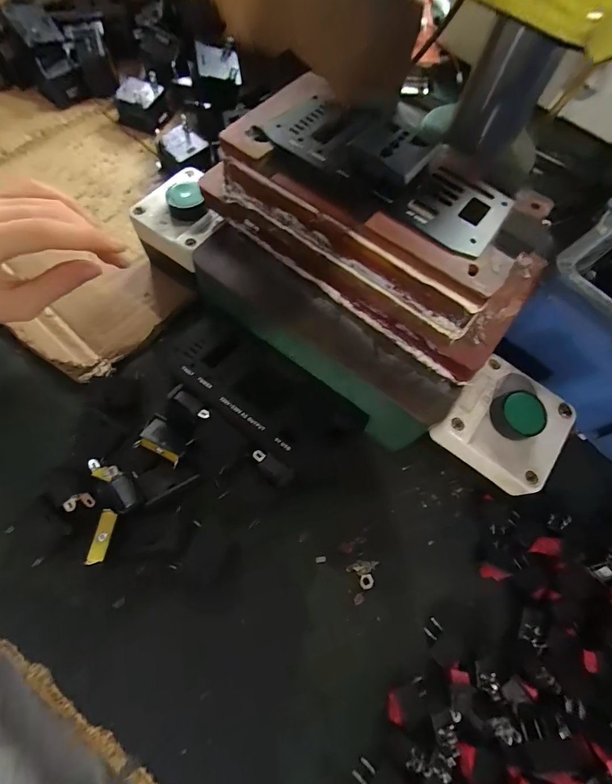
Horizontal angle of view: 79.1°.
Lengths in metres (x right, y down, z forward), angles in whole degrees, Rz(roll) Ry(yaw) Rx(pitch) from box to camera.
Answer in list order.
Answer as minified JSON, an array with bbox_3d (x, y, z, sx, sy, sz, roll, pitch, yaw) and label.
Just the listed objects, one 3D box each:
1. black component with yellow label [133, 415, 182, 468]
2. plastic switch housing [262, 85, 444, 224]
[{"bbox_3d":[-0.093,0.033,0.245,0.029,0.014,0.024,31,71,10],"label":"black component with yellow label"},{"bbox_3d":[0.022,-0.143,0.213,0.065,0.018,0.093,-42,76,-16],"label":"plastic switch housing"}]

